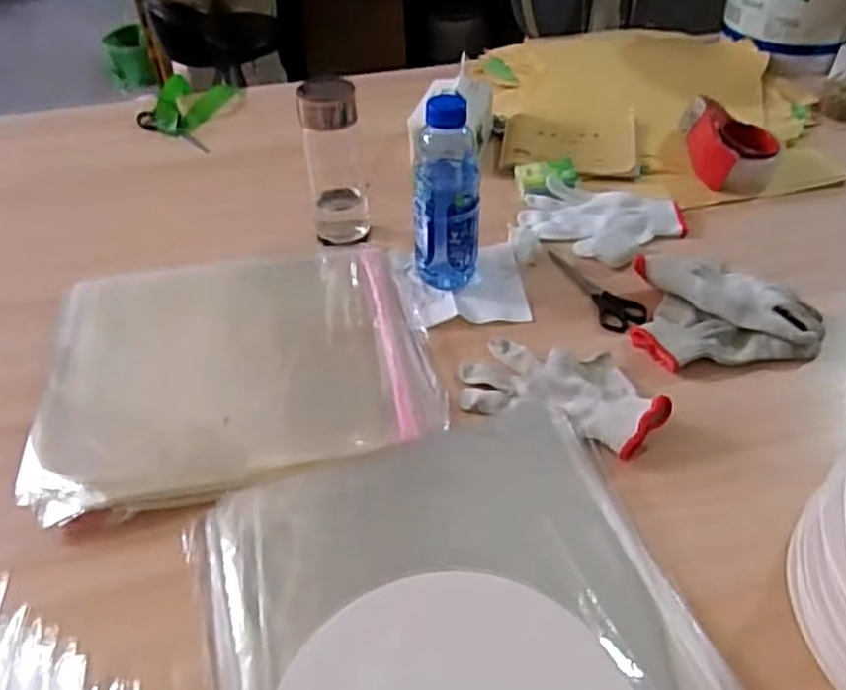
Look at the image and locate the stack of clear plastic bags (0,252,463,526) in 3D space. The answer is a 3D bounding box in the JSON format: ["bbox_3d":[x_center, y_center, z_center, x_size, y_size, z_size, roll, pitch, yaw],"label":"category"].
[{"bbox_3d":[-0.180,0.006,0.716,0.360,0.019,0.328,-11,44,-10],"label":"stack of clear plastic bags"}]

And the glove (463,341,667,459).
[{"bbox_3d":[0.130,0.036,0.670,0.185,0.025,0.104,16,46,17],"label":"glove"}]

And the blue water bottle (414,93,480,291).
[{"bbox_3d":[0.027,-0.157,0.755,0.067,0.192,0.059,-34,52,-30],"label":"blue water bottle"}]

